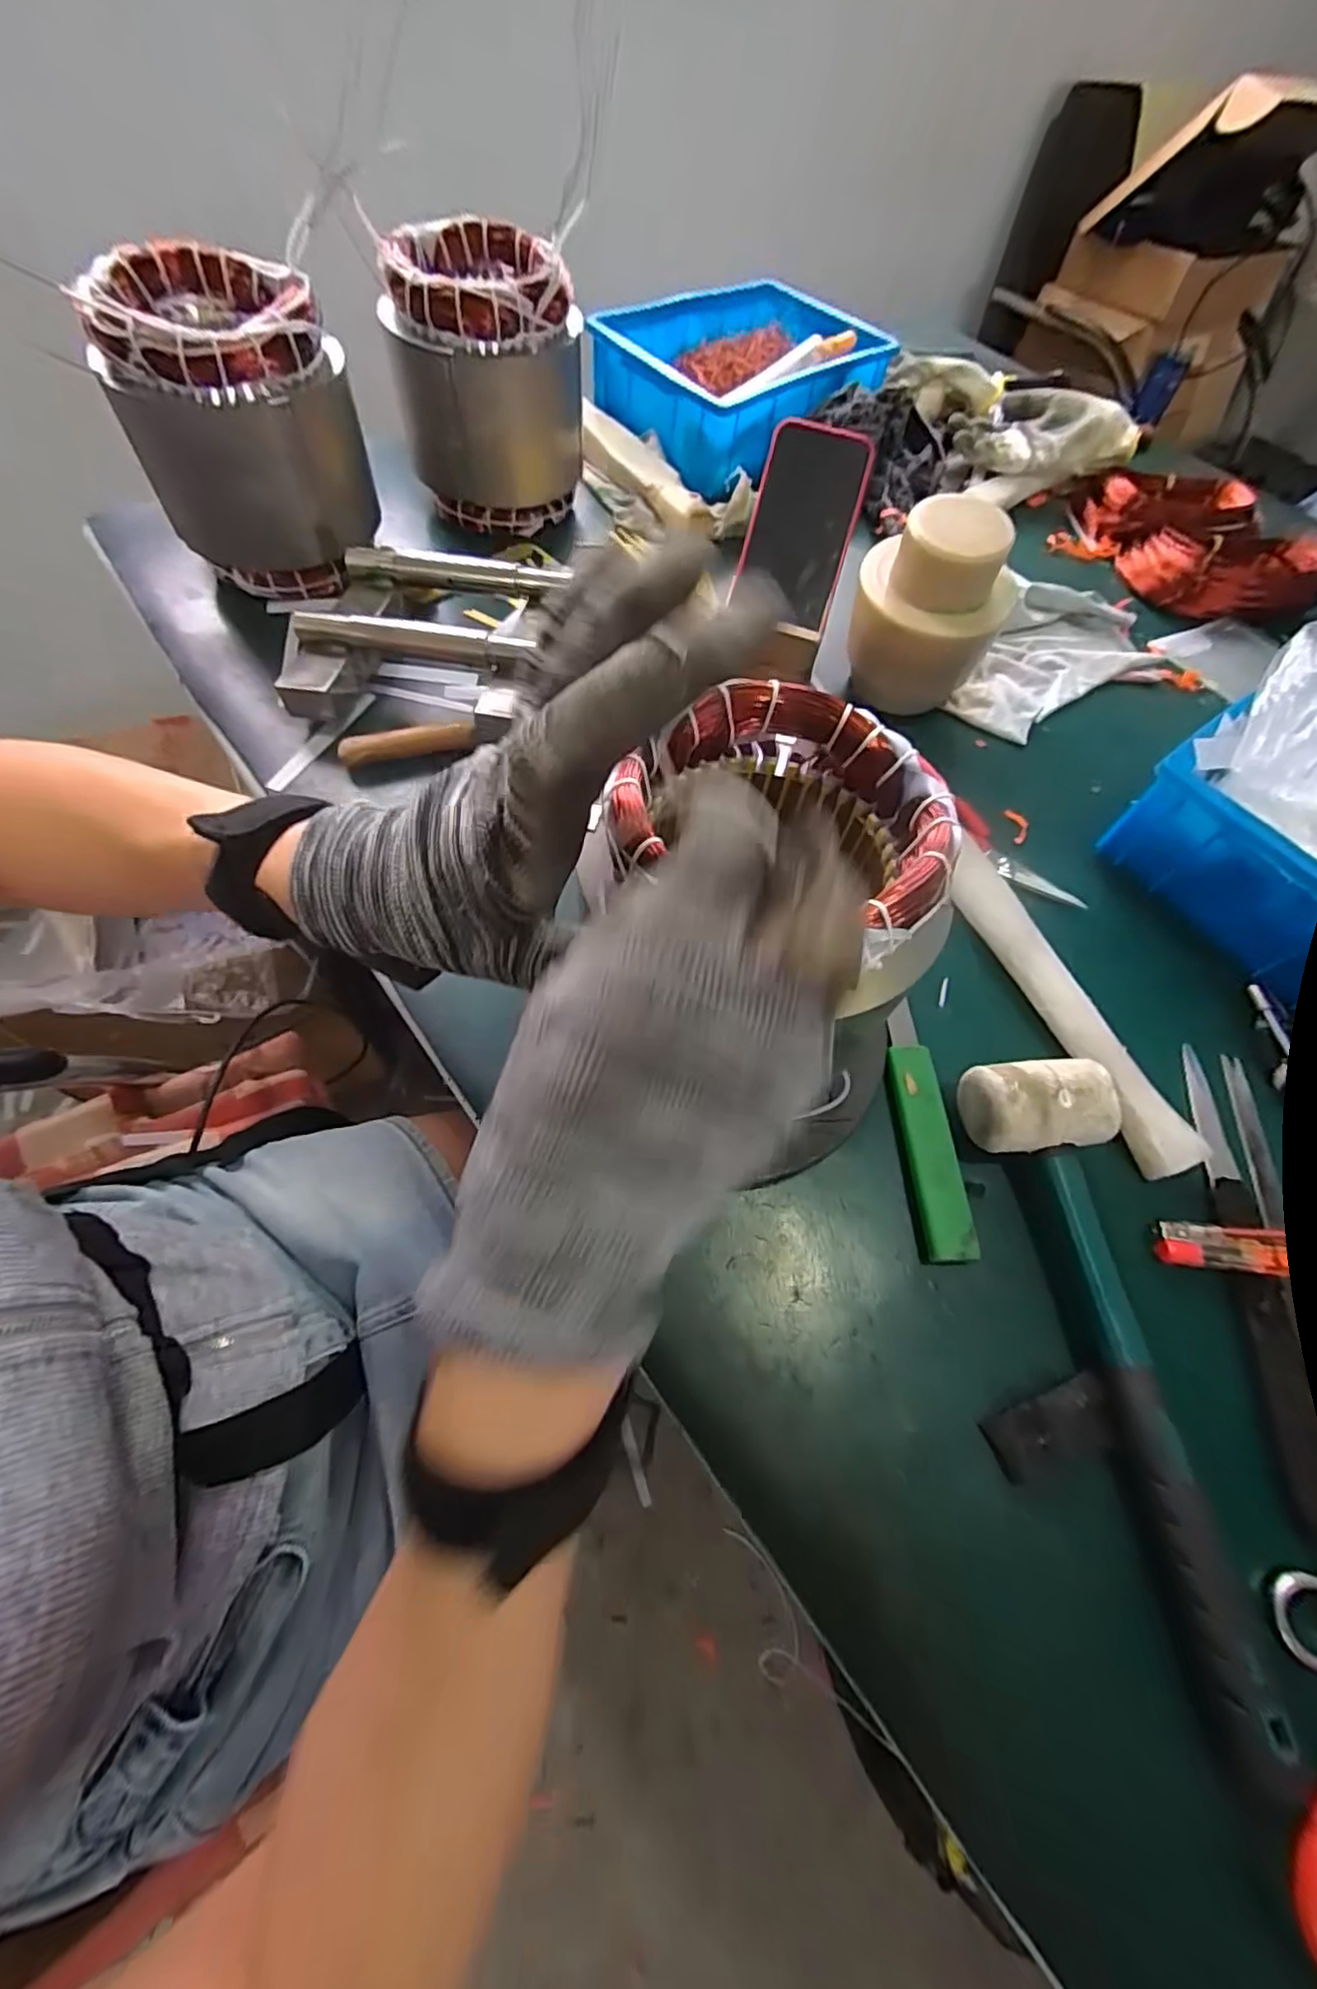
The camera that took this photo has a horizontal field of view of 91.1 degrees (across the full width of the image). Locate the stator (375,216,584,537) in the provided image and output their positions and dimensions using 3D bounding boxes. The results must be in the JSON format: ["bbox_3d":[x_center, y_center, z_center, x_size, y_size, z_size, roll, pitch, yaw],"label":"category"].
[{"bbox_3d":[-0.139,-0.525,0.556,0.140,0.161,0.140,1,63,-5],"label":"stator"}]

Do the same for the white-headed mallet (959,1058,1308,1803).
[{"bbox_3d":[0.216,0.166,0.299,0.070,0.045,0.283,-4,63,-5],"label":"white-headed mallet"}]

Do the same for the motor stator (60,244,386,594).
[{"bbox_3d":[-0.308,-0.424,0.490,0.147,0.166,0.147,-22,67,-16],"label":"motor stator"}]

